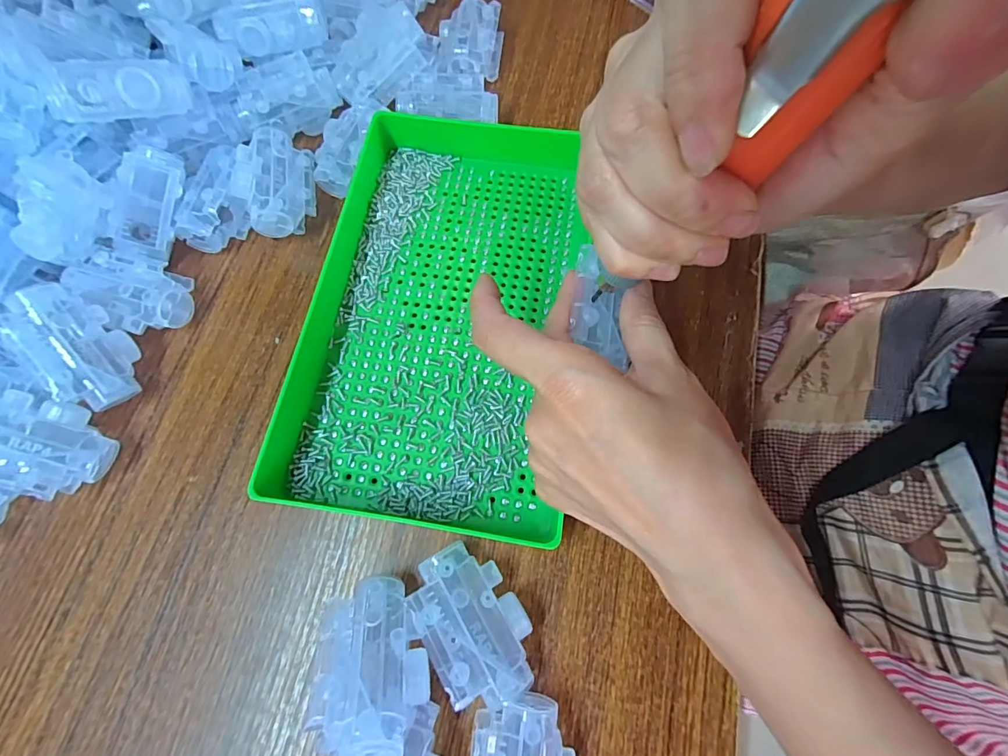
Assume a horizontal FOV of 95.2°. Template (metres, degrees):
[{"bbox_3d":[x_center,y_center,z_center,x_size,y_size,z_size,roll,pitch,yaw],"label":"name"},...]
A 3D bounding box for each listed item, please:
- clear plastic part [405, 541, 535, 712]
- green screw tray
[{"bbox_3d":[-0.015,0.115,0.218,0.044,0.028,0.067,-32,74,-10],"label":"clear plastic part"},{"bbox_3d":[-0.036,-0.040,0.271,0.159,0.034,0.247,7,71,3],"label":"green screw tray"}]

